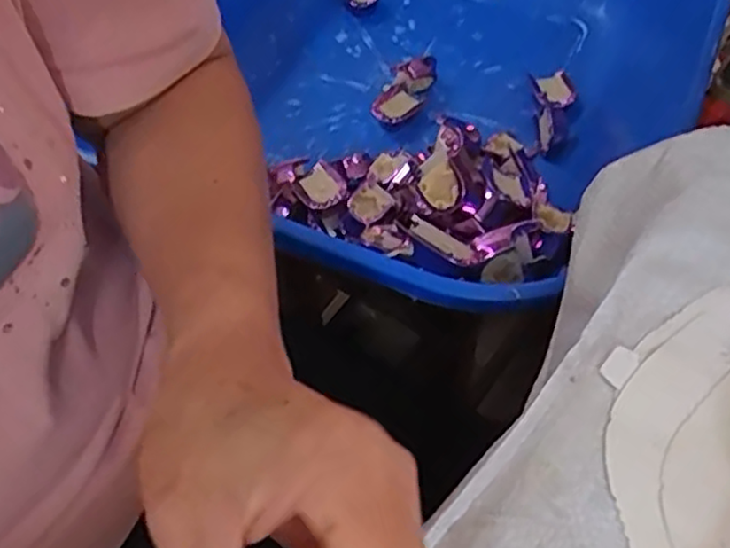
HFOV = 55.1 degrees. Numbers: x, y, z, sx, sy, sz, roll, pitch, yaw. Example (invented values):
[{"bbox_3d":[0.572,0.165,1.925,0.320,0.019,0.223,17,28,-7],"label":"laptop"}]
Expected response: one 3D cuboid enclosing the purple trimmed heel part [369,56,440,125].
[{"bbox_3d":[0.040,-0.188,0.706,0.048,0.027,0.092,25,61,16],"label":"purple trimmed heel part"}]

